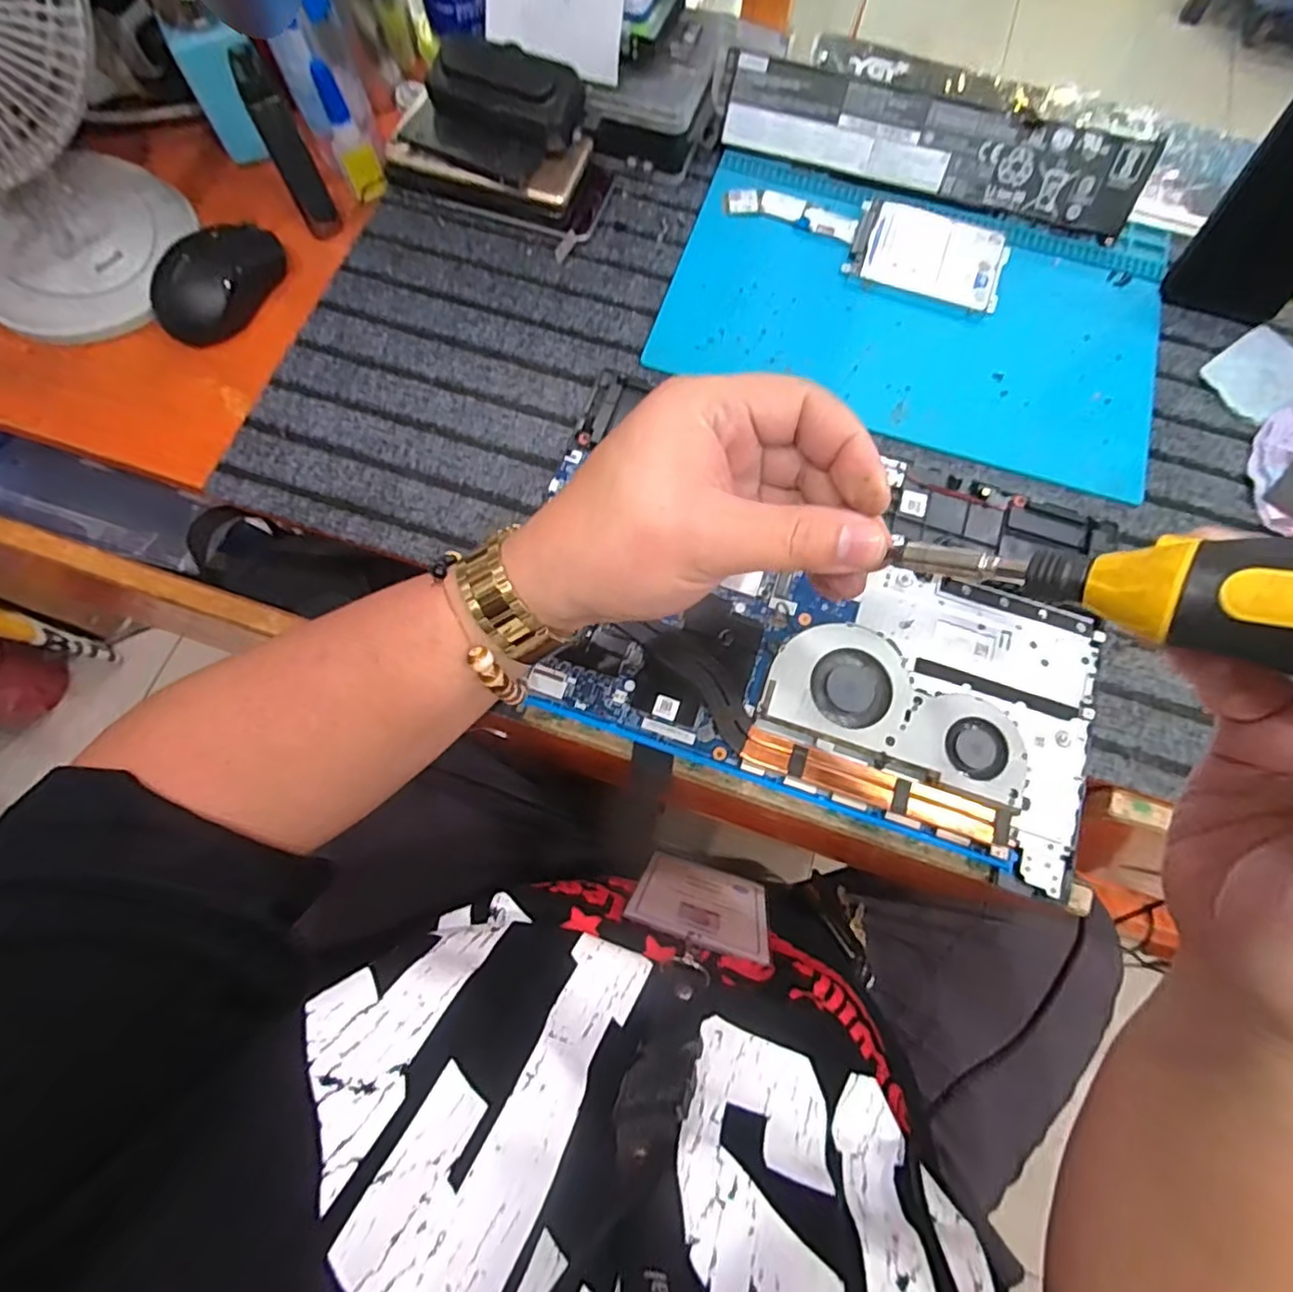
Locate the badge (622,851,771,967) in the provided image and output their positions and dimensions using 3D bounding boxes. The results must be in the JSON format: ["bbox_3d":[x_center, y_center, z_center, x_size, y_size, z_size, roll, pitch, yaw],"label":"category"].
[{"bbox_3d":[0.040,0.180,0.445,0.092,0.130,0.004,16,91,9],"label":"badge"}]

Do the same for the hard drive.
[{"bbox_3d":[0.205,-0.285,0.456,0.108,0.011,0.072,18,72,4],"label":"hard drive"}]

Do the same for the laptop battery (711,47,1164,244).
[{"bbox_3d":[0.208,-0.368,0.460,0.304,0.059,0.013,16,29,4],"label":"laptop battery"}]

